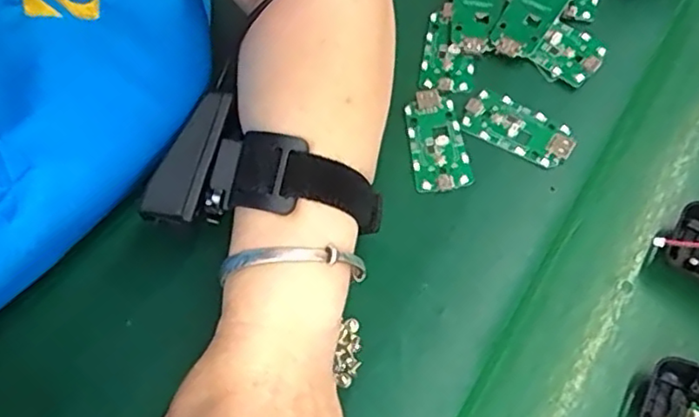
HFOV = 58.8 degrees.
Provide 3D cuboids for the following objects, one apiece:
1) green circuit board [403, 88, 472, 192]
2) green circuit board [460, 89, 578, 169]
[{"bbox_3d":[0.051,-0.040,0.364,0.032,0.005,0.065,-7,68,-1],"label":"green circuit board"},{"bbox_3d":[0.099,-0.047,0.361,0.064,0.007,0.031,29,72,13],"label":"green circuit board"}]

